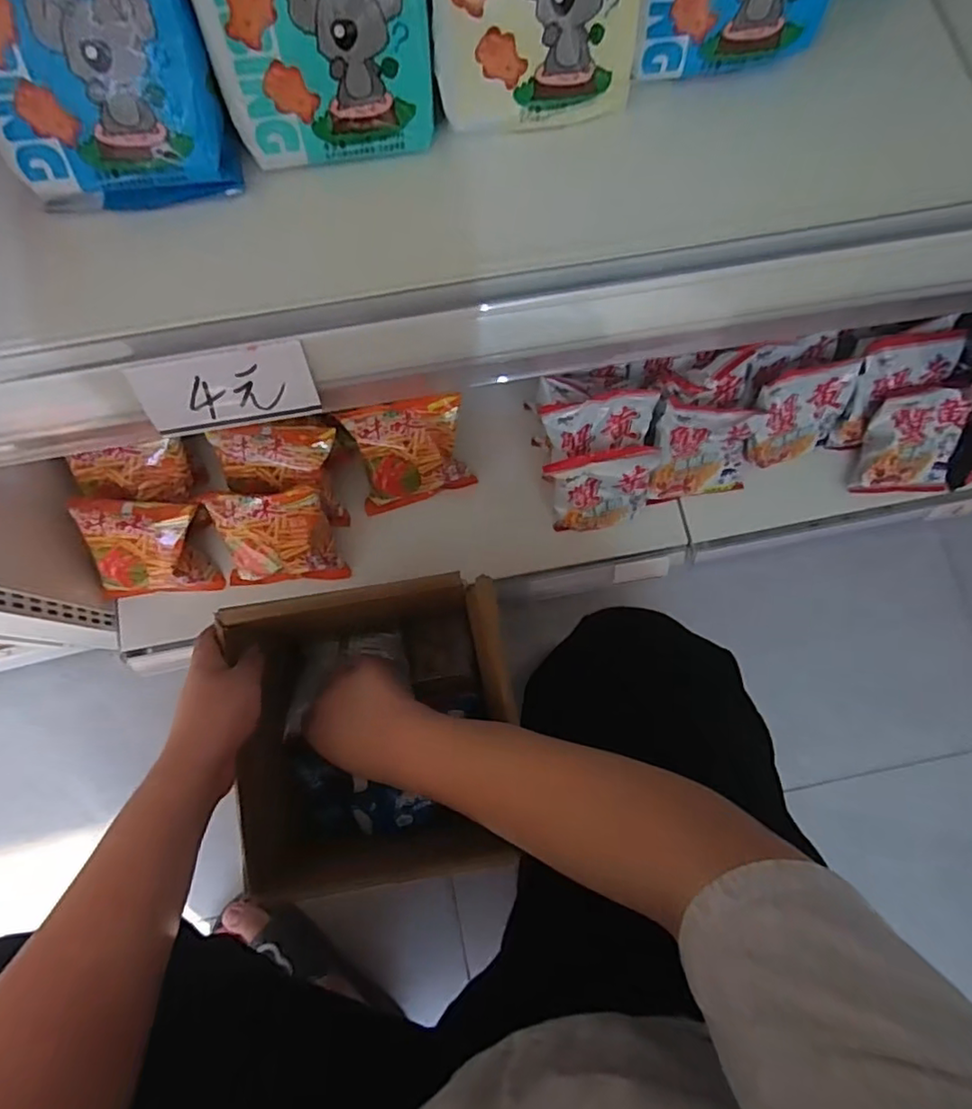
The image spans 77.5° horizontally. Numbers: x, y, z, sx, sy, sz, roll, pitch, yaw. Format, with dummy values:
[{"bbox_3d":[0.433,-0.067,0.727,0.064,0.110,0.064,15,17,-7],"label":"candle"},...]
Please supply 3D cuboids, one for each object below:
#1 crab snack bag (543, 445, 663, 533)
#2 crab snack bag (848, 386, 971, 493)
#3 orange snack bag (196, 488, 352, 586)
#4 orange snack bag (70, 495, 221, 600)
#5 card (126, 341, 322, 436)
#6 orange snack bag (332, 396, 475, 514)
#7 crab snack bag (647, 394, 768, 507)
[{"bbox_3d":[0.135,-0.077,0.708,0.117,0.113,0.040,-6,51,6],"label":"crab snack bag"},{"bbox_3d":[0.524,-0.138,0.744,0.122,0.134,0.035,-6,35,-5],"label":"crab snack bag"},{"bbox_3d":[-0.240,-0.020,0.700,0.137,0.129,0.045,-3,41,-1],"label":"orange snack bag"},{"bbox_3d":[-0.389,-0.010,0.697,0.137,0.133,0.048,-1,36,-2],"label":"orange snack bag"},{"bbox_3d":[-0.117,-0.074,0.276,0.075,0.037,0.004,-9,48,-3],"label":"card"},{"bbox_3d":[-0.091,-0.118,0.729,0.136,0.135,0.059,-4,43,5],"label":"orange snack bag"},{"bbox_3d":[0.263,-0.125,0.719,0.135,0.114,0.051,-2,42,-7],"label":"crab snack bag"}]

